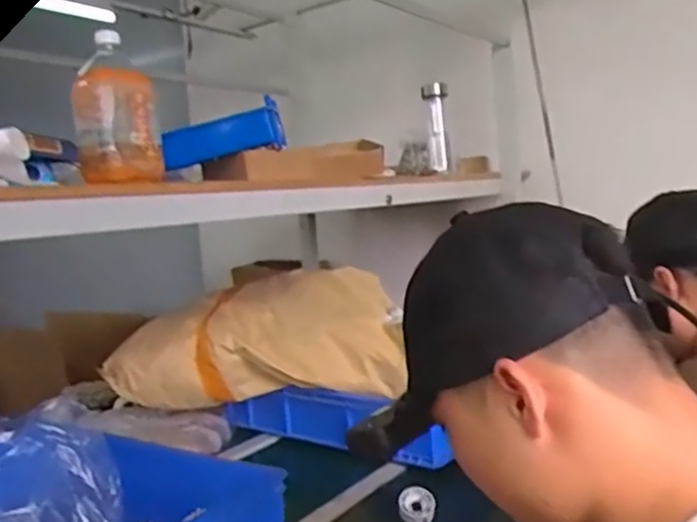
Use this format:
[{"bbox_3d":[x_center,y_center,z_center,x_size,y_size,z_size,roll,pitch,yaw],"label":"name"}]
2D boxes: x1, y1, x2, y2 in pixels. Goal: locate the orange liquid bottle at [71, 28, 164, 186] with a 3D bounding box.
[{"bbox_3d":[-0.297,-0.197,0.869,0.101,0.188,0.097,-5,5,-16],"label":"orange liquid bottle"}]

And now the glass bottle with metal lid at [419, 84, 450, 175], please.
[{"bbox_3d":[0.205,-0.309,1.581,0.065,0.191,0.047,-2,5,14],"label":"glass bottle with metal lid"}]

